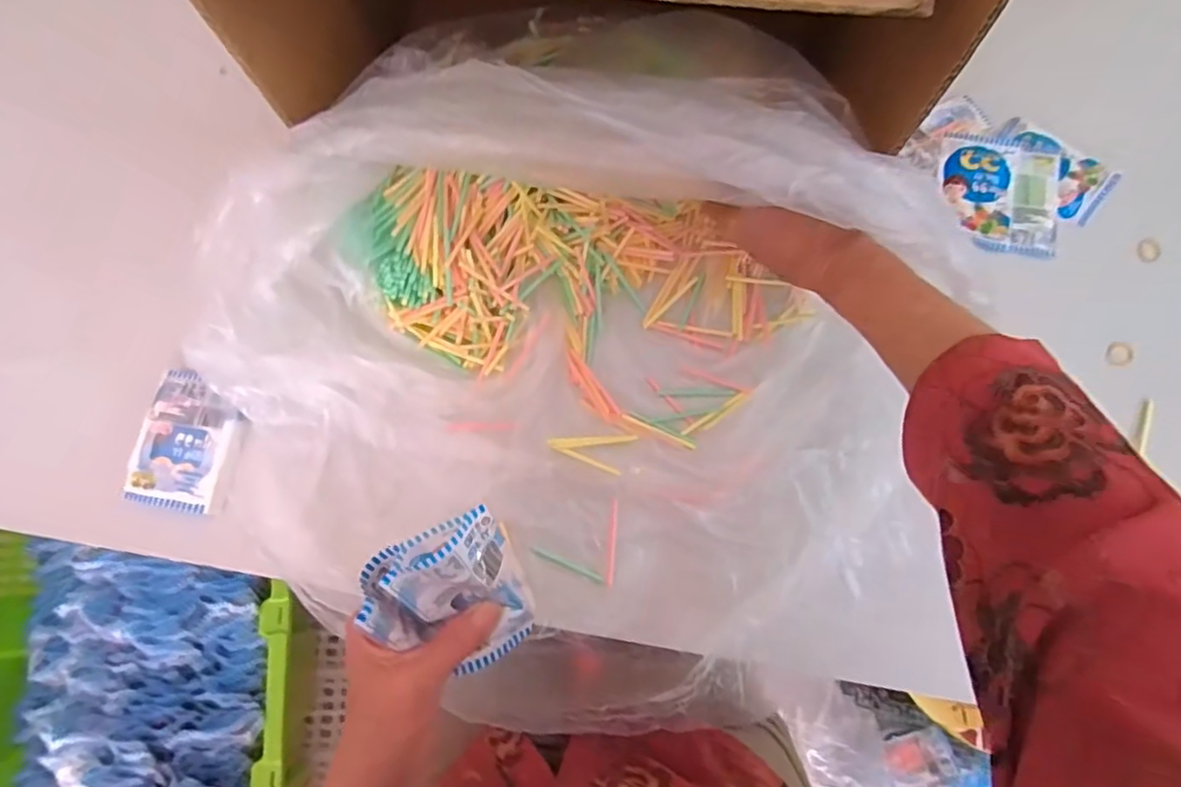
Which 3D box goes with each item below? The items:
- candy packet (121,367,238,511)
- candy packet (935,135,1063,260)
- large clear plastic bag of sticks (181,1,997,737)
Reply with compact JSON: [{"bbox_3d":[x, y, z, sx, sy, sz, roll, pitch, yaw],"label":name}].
[{"bbox_3d":[-0.307,0.035,0.444,0.066,0.007,0.100,11,76,3],"label":"candy packet"},{"bbox_3d":[0.357,-0.177,0.510,0.101,0.010,0.101,13,76,3],"label":"candy packet"},{"bbox_3d":[-0.028,-0.016,0.399,0.471,0.170,0.402,25,77,6],"label":"large clear plastic bag of sticks"}]

